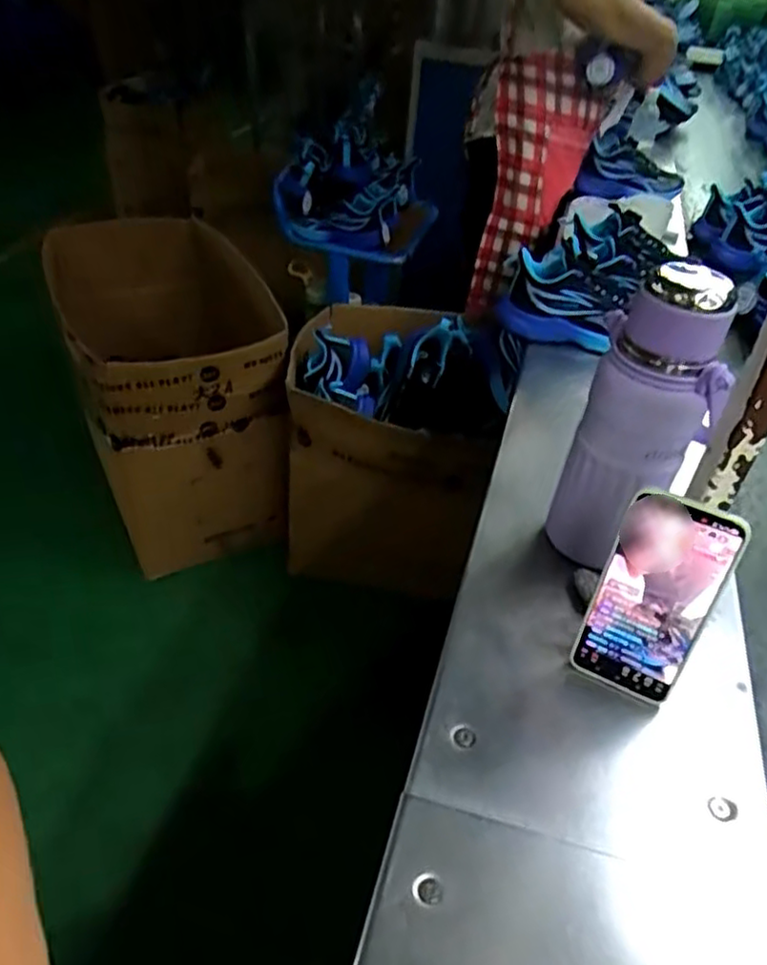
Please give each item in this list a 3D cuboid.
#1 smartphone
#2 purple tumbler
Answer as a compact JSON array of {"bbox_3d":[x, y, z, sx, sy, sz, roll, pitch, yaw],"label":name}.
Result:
[{"bbox_3d":[0.194,0.085,0.501,0.074,0.161,0.011,23,30,19],"label":"smartphone"},{"bbox_3d":[0.206,-0.045,0.560,0.078,0.239,0.071,4,36,-3],"label":"purple tumbler"}]

